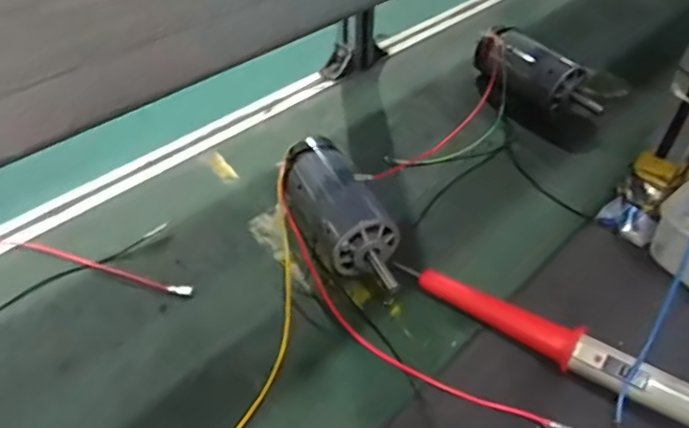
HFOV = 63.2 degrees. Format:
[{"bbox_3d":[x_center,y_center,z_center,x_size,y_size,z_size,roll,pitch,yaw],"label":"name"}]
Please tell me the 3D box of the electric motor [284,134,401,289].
[{"bbox_3d":[-0.005,0.002,0.568,0.080,0.066,0.198,-14,47,-15],"label":"electric motor"}]

